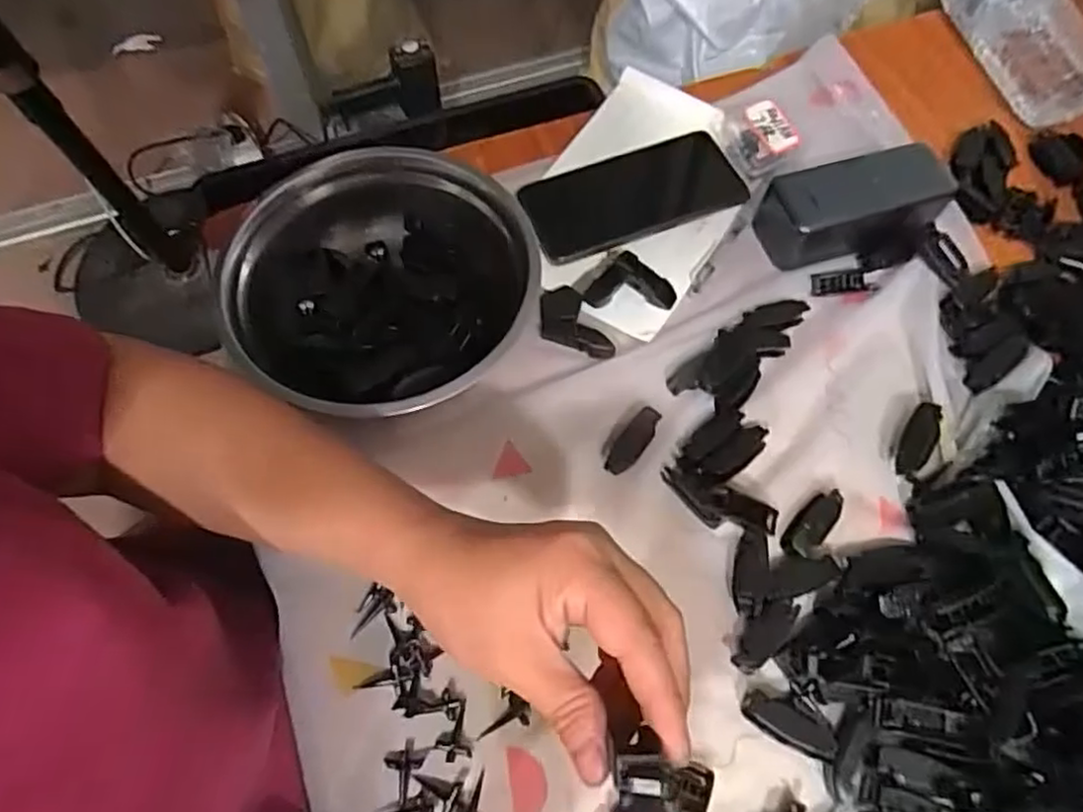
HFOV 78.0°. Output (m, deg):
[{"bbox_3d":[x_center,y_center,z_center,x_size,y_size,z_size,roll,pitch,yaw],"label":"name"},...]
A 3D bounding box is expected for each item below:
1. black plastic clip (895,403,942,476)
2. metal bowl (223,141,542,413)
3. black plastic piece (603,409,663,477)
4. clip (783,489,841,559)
[{"bbox_3d":[0.247,0.022,0.436,0.018,0.009,0.049,23,94,14],"label":"black plastic clip"},{"bbox_3d":[-0.105,-0.077,0.463,0.194,0.071,0.201,0,65,0],"label":"metal bowl"},{"bbox_3d":[0.061,0.023,0.443,0.019,0.010,0.050,37,70,16],"label":"black plastic piece"},{"bbox_3d":[0.170,0.073,0.419,0.020,0.014,0.049,42,71,18],"label":"clip"}]

